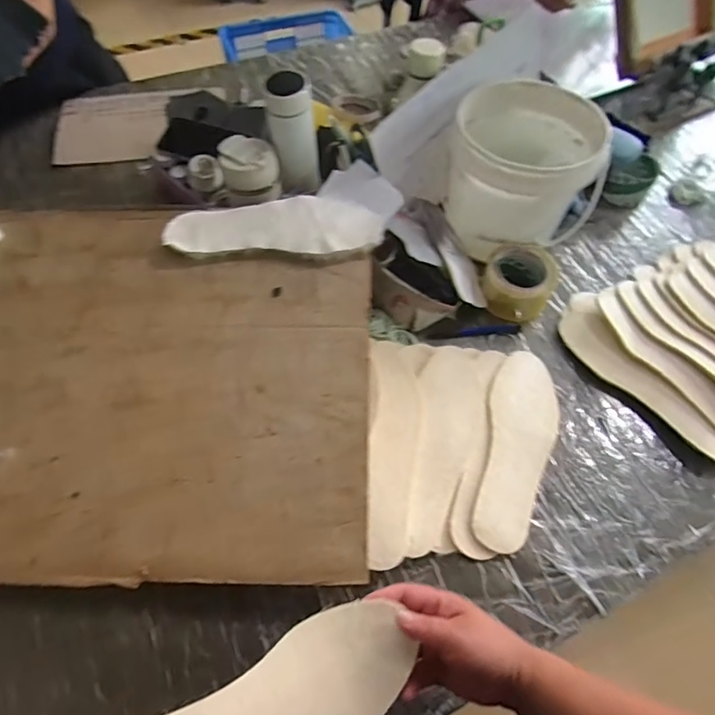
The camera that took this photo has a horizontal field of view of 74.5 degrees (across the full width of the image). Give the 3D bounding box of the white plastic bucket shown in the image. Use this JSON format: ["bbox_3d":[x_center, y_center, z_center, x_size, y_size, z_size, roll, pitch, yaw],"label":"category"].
[{"bbox_3d":[0.251,-0.294,0.731,0.208,0.182,0.241,10,60,4],"label":"white plastic bucket"}]

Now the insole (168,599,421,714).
[{"bbox_3d":[-0.072,0.283,0.369,0.253,0.021,0.090,-16,62,-24],"label":"insole"}]

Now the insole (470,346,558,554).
[{"bbox_3d":[0.210,0.111,0.609,0.088,0.011,0.271,15,60,7],"label":"insole"}]

